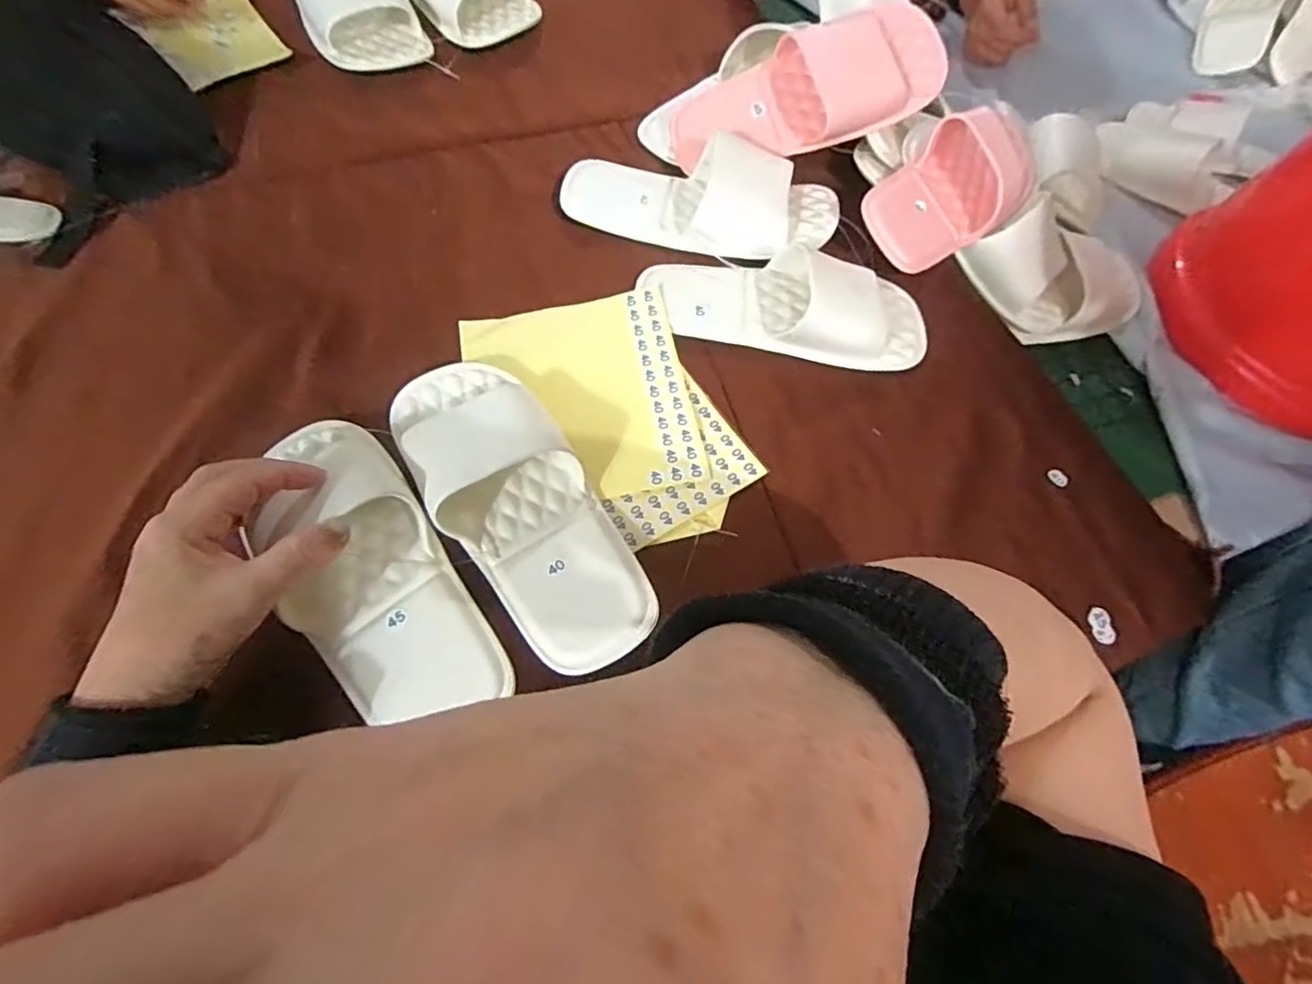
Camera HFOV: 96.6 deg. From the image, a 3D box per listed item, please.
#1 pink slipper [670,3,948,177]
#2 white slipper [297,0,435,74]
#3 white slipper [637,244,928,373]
[{"bbox_3d":[0.128,-0.344,0.505,0.235,0.066,0.095,-10,65,11],"label":"pink slipper"},{"bbox_3d":[-0.299,-0.487,0.583,0.105,0.043,0.134,-27,69,-15],"label":"white slipper"},{"bbox_3d":[0.103,-0.154,0.448,0.221,0.050,0.094,14,65,4],"label":"white slipper"}]

